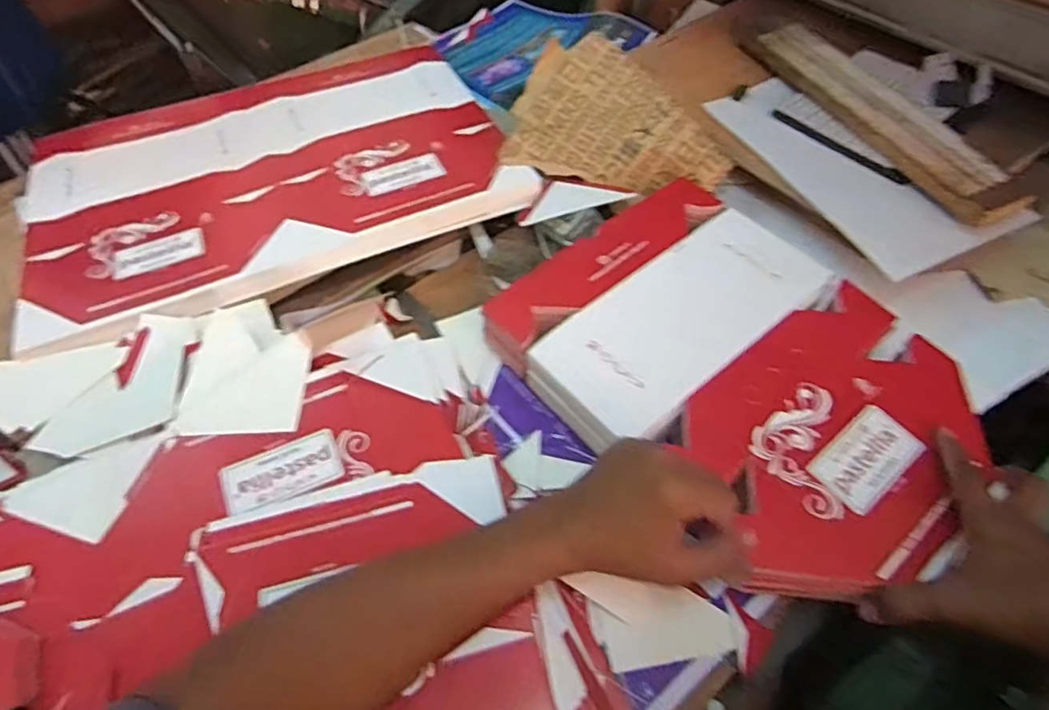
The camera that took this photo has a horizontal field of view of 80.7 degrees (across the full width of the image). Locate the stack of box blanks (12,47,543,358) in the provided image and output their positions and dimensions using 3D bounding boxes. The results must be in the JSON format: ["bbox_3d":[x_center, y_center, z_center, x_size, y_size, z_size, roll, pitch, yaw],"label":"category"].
[{"bbox_3d":[-0.304,-0.223,0.747,0.531,0.042,0.408,-21,55,-10],"label":"stack of box blanks"}]

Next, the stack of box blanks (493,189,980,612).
[{"bbox_3d":[0.180,0.006,0.527,0.276,0.046,0.363,-37,59,-20],"label":"stack of box blanks"}]

